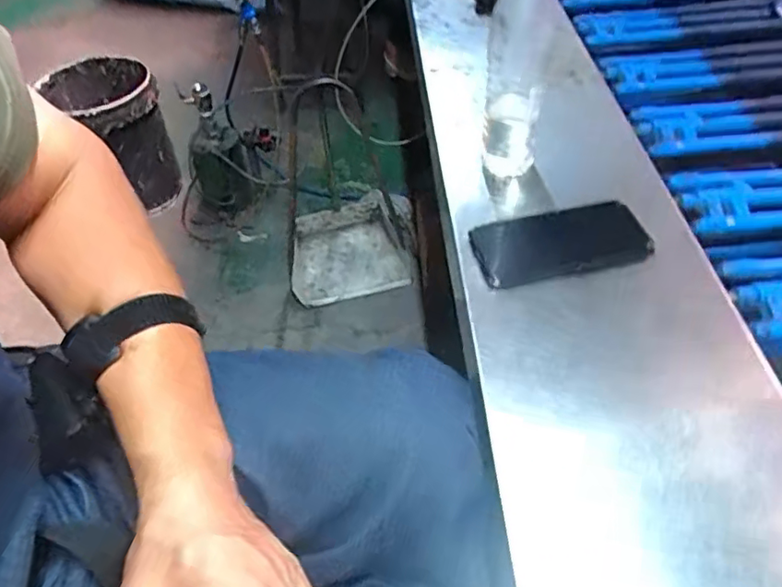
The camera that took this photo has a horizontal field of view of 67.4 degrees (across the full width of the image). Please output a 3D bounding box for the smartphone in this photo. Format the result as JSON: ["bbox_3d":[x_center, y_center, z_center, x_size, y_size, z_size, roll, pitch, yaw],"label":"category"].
[{"bbox_3d":[0.164,-0.052,0.574,0.166,0.015,0.082,-10,53,-5],"label":"smartphone"}]

